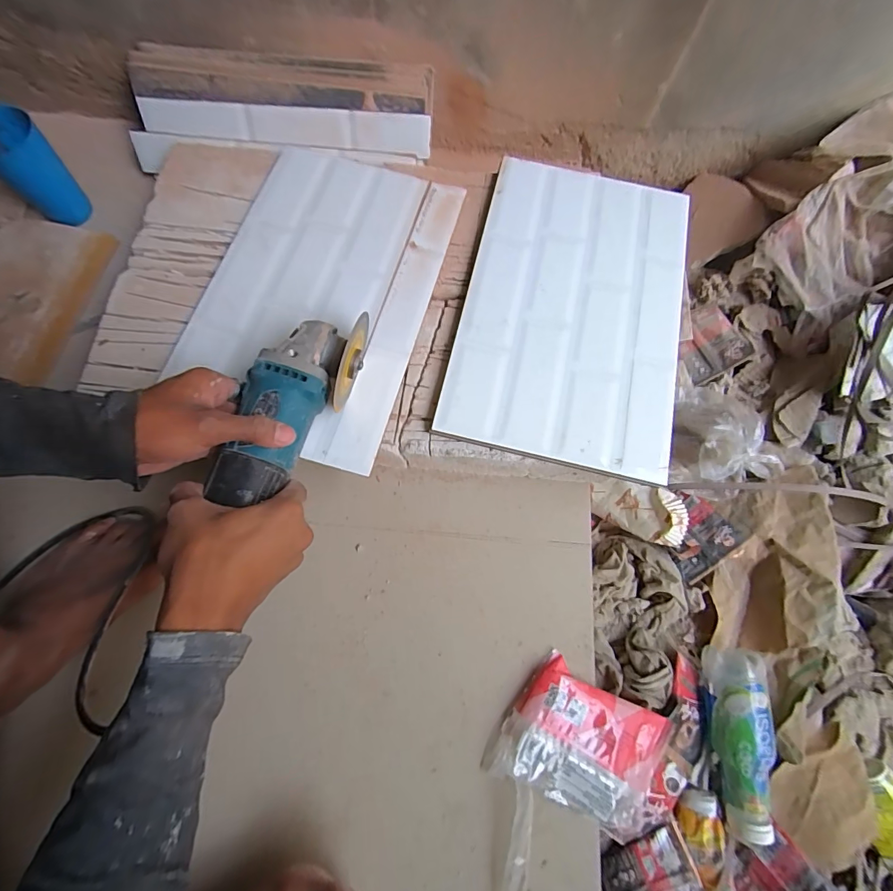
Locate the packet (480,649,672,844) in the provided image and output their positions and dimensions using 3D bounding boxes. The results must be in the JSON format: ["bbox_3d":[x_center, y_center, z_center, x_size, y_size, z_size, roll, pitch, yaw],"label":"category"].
[{"bbox_3d":[0.147,0.314,0.434,0.178,0.033,0.125,30,73,7],"label":"packet"}]

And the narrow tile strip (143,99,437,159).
[{"bbox_3d":[-0.222,-0.441,0.585,0.394,0.013,0.046,5,121,-1],"label":"narrow tile strip"}]

